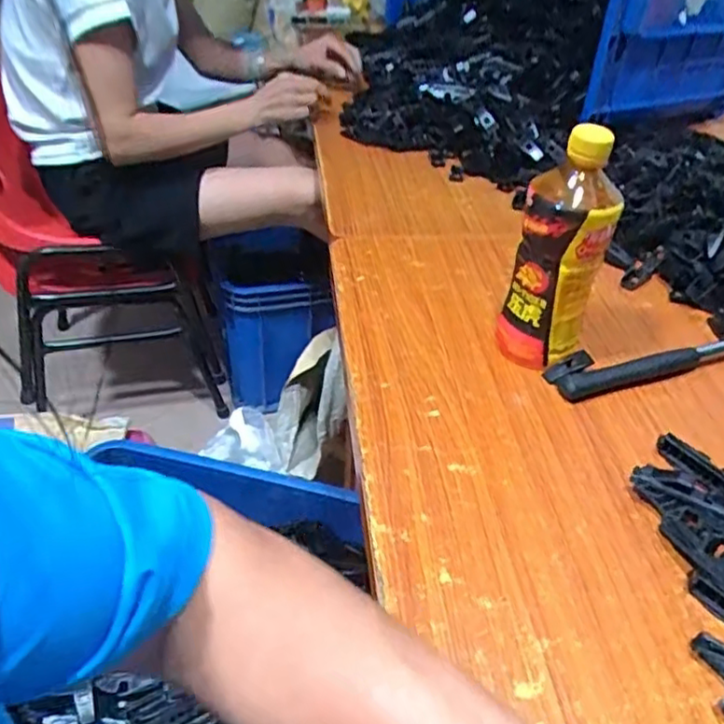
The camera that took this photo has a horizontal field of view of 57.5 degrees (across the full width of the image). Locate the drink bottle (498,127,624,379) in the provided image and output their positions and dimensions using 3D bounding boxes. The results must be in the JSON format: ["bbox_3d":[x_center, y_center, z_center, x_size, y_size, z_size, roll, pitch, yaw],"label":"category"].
[{"bbox_3d":[0.153,-0.083,0.527,0.057,0.189,0.063,-16,42,-20],"label":"drink bottle"}]

